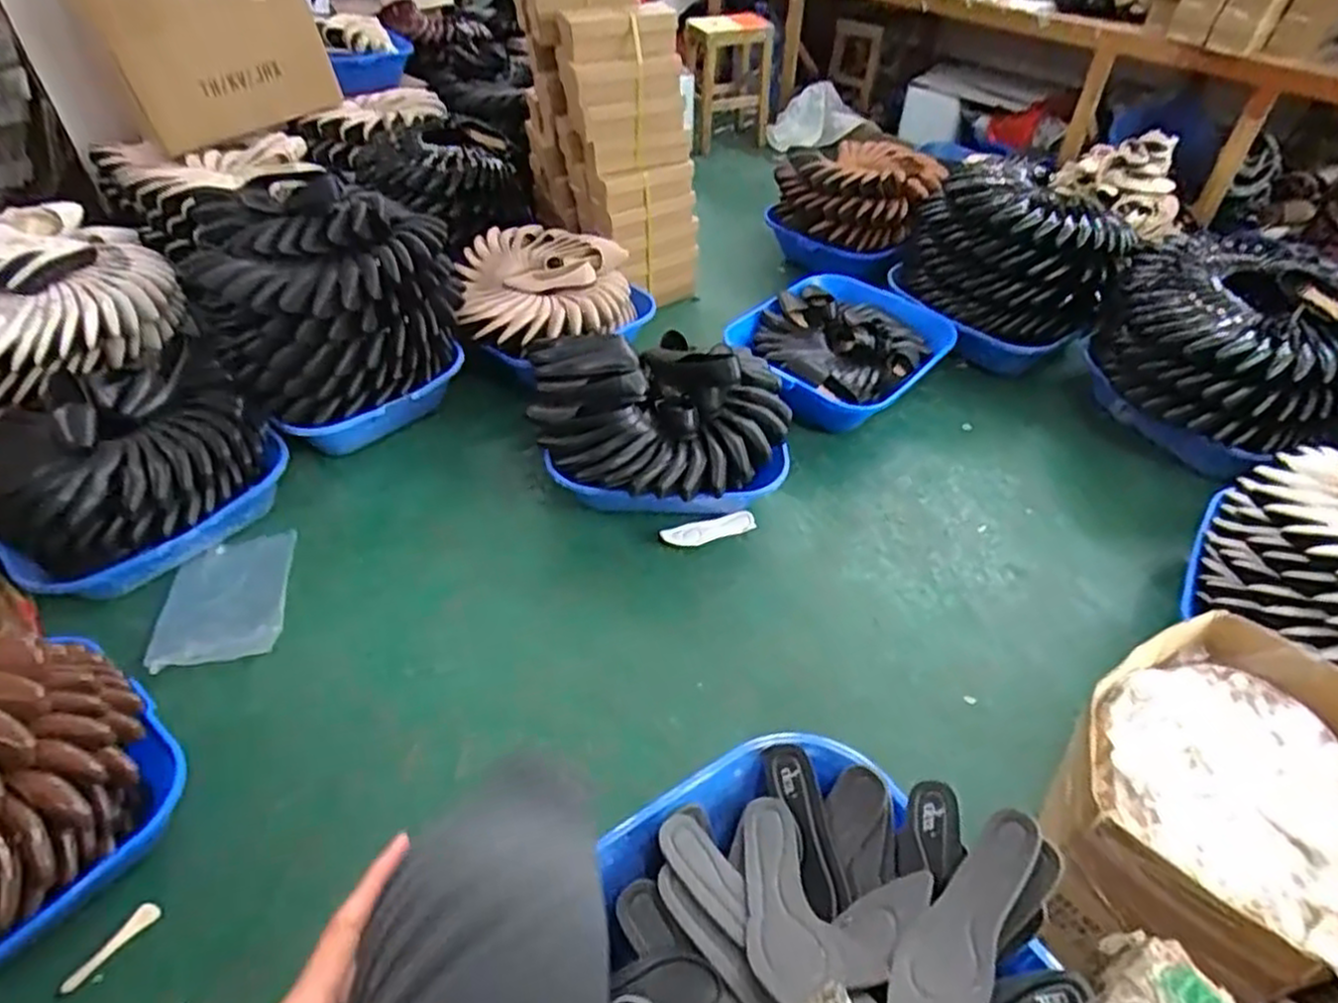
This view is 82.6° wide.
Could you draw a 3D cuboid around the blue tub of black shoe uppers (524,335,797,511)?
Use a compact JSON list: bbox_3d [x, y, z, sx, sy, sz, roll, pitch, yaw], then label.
[{"bbox_3d":[-0.017,-0.179,1.853,0.599,0.329,0.440,-1,46,-1],"label":"blue tub of black shoe uppers"}]

